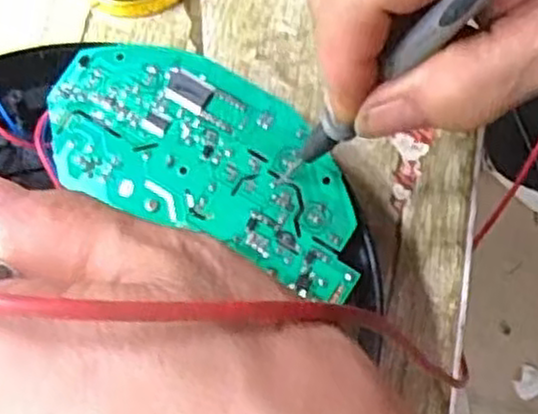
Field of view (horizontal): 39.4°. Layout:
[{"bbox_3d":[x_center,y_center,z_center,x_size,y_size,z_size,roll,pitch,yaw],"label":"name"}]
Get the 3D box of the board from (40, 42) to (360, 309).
[{"bbox_3d":[-0.023,-0.019,0.295,0.139,0.011,0.067,31,74,12],"label":"board"}]

